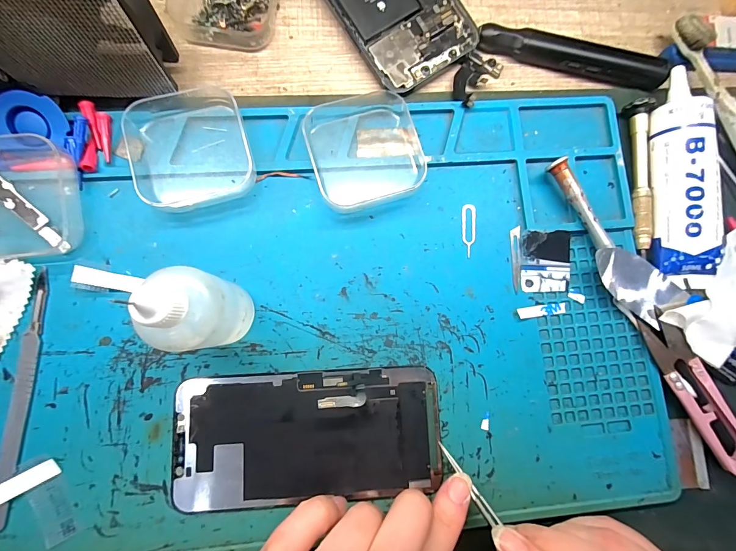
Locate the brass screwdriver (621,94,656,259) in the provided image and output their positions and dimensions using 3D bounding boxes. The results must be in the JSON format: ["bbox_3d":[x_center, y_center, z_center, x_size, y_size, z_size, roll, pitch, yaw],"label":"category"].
[{"bbox_3d":[0.170,-0.061,0.215,0.013,0.011,0.096,3,82,-3],"label":"brass screwdriver"}]

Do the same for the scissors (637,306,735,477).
[{"bbox_3d":[0.191,0.068,0.202,0.023,0.012,0.098,-25,85,-7],"label":"scissors"}]

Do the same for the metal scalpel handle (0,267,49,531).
[{"bbox_3d":[-0.181,0.063,0.182,0.011,0.004,0.129,4,82,-3],"label":"metal scalpel handle"}]

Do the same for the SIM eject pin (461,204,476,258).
[{"bbox_3d":[0.062,-0.028,0.213,0.009,0.004,0.033,0,82,-2],"label":"SIM eject pin"}]

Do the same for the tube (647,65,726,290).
[{"bbox_3d":[0.192,-0.060,0.210,0.032,0.022,0.130,2,82,-4],"label":"tube"}]

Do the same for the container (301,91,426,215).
[{"bbox_3d":[-0.001,-0.076,0.208,0.066,0.015,0.070,-18,84,-6],"label":"container"}]

